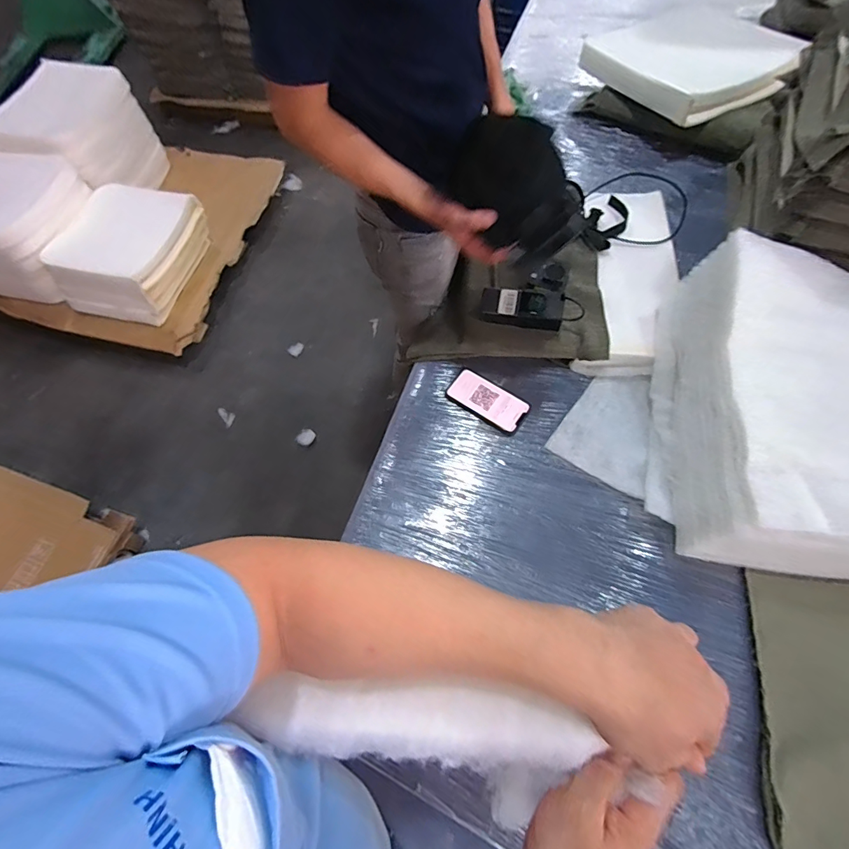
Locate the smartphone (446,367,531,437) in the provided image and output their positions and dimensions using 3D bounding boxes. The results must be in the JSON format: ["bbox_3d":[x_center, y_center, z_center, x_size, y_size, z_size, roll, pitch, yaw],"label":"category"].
[{"bbox_3d":[0.126,-0.049,0.882,0.163,0.013,0.081,34,71,18],"label":"smartphone"}]

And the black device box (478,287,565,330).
[{"bbox_3d":[0.188,-0.232,0.851,0.158,0.043,0.066,7,65,7],"label":"black device box"}]

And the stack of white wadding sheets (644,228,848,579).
[{"bbox_3d":[0.685,-0.010,0.719,0.545,0.194,0.508,11,66,9],"label":"stack of white wadding sheets"}]

